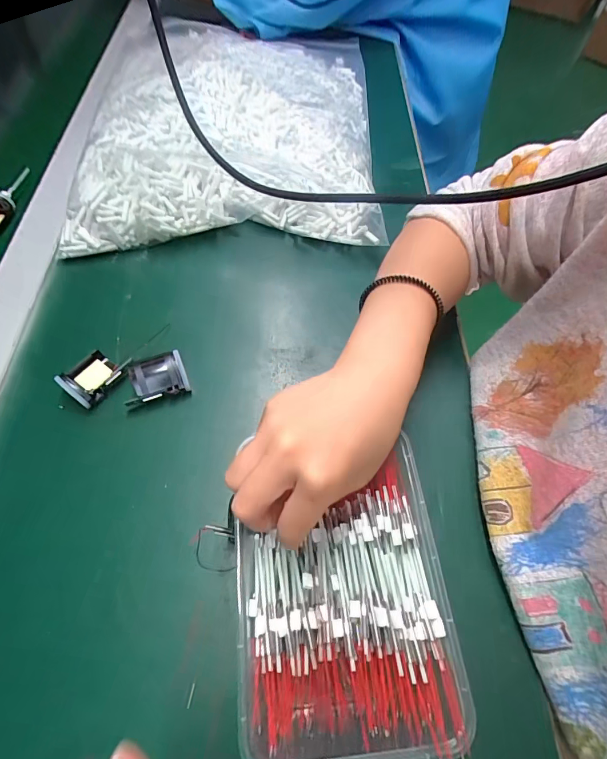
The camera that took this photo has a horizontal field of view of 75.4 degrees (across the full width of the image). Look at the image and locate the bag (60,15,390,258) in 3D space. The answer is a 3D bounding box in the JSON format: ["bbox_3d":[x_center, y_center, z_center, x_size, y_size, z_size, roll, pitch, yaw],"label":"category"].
[{"bbox_3d":[-0.077,-0.337,0.492,0.324,0.063,0.453,0,61,-1],"label":"bag"}]

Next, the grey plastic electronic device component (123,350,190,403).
[{"bbox_3d":[-0.119,-0.001,0.320,0.046,0.023,0.033,-16,62,-10],"label":"grey plastic electronic device component"}]

